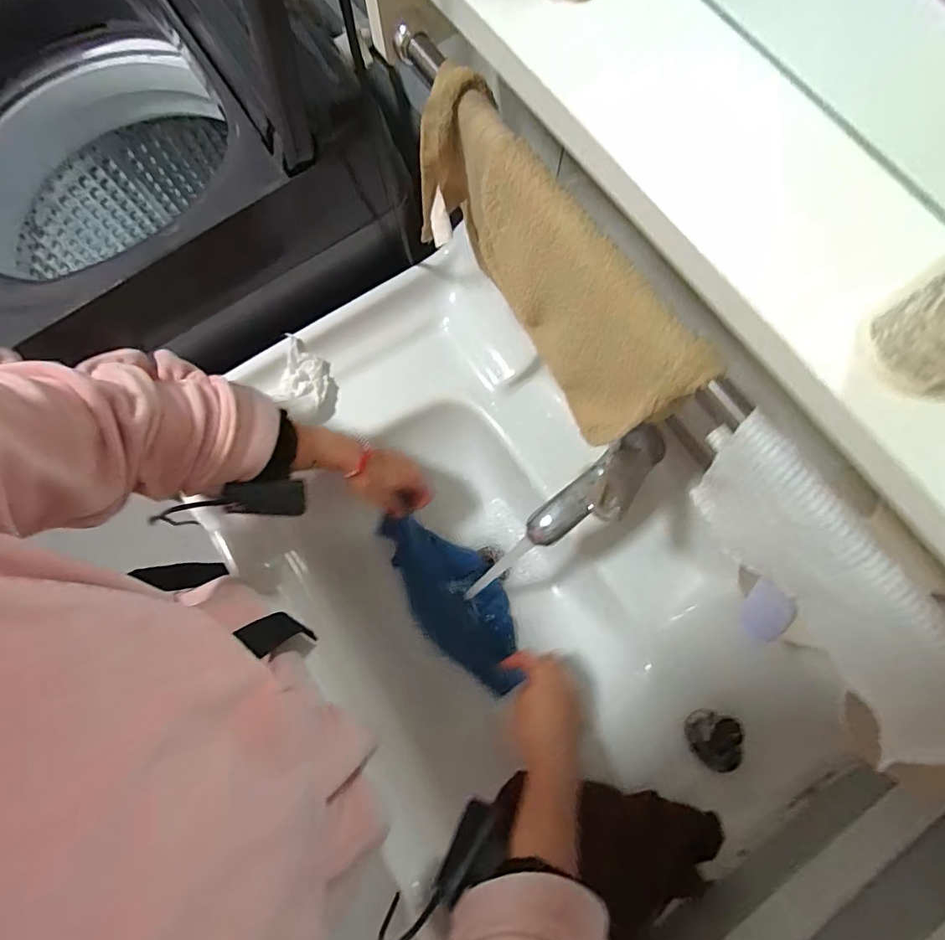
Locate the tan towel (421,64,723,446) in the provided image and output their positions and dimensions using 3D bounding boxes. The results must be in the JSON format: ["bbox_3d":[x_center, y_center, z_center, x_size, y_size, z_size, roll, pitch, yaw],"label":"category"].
[{"bbox_3d":[0.049,-0.137,0.376,0.052,0.160,0.270,-34,78,-8],"label":"tan towel"}]

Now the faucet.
[{"bbox_3d":[0.114,0.022,0.443,0.129,0.081,0.047,-38,79,-8],"label":"faucet"}]

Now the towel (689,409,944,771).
[{"bbox_3d":[0.208,0.067,0.289,0.038,0.093,0.203,-28,77,-6],"label":"towel"}]

